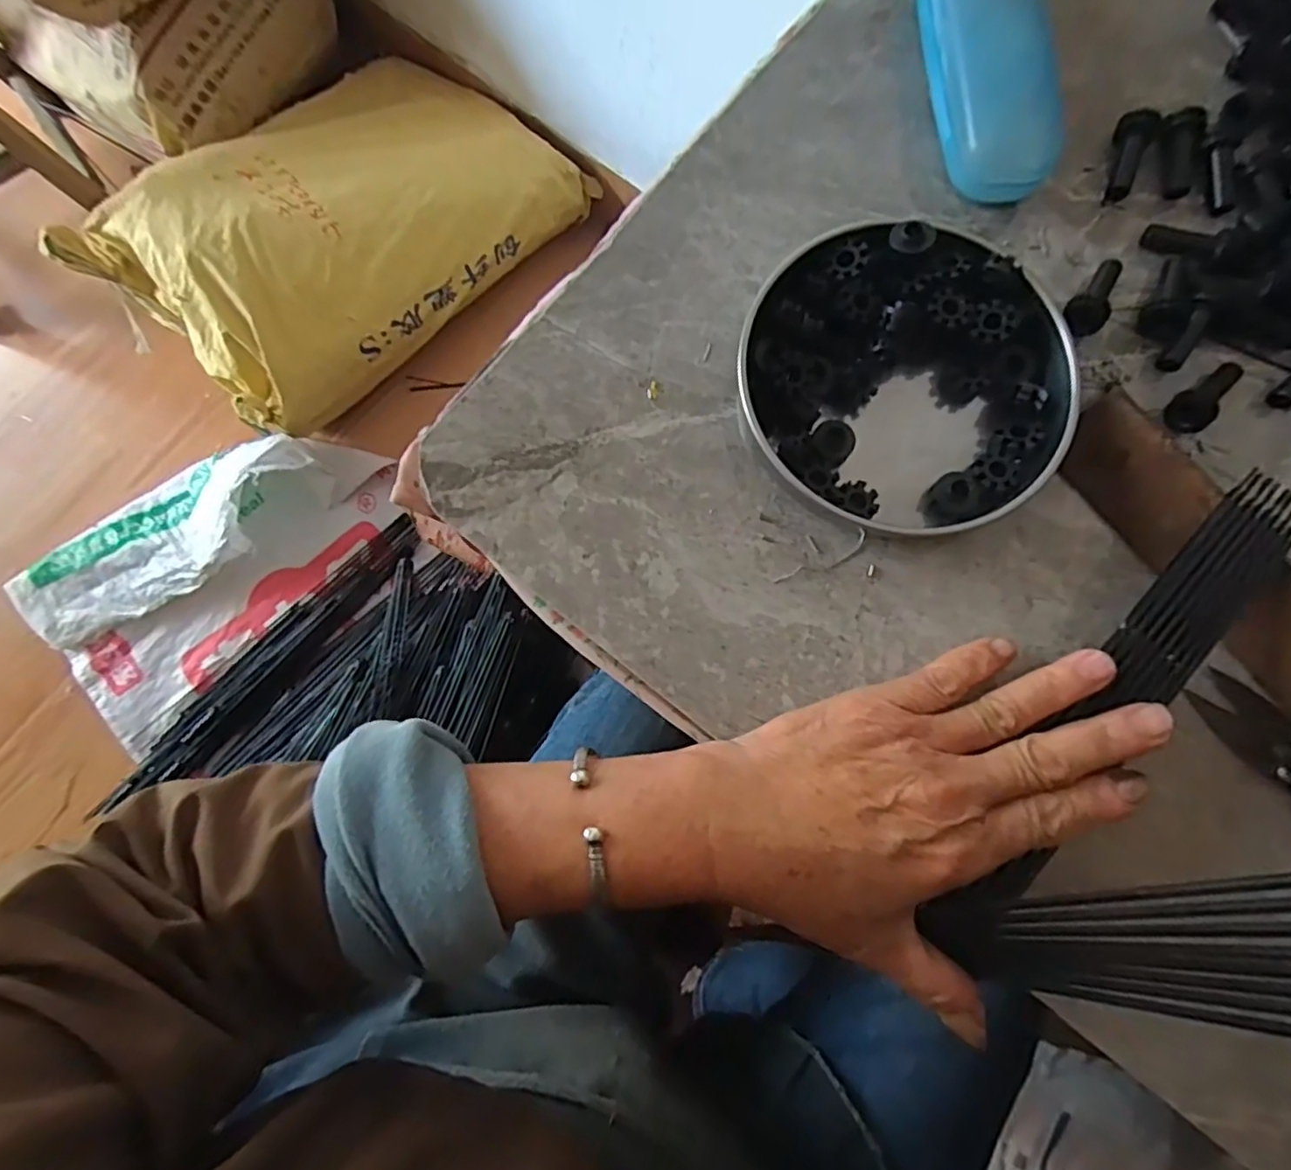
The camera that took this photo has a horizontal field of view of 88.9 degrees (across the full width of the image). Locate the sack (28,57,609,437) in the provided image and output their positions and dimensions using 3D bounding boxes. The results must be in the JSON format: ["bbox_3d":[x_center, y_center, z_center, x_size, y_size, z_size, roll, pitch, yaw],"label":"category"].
[{"bbox_3d":[-0.467,-0.575,1.001,0.459,0.174,0.645,41,82,6],"label":"sack"}]

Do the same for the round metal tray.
[{"bbox_3d":[0.111,-0.090,0.290,0.135,0.028,0.127,0,80,0],"label":"round metal tray"}]

